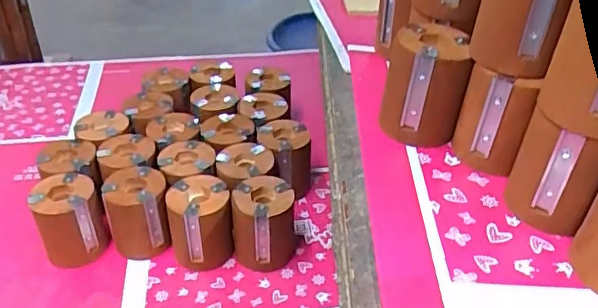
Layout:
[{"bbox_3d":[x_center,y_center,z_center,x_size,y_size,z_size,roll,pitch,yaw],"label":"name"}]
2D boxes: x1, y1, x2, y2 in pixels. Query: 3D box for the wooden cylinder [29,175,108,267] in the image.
[{"bbox_3d":[-0.299,0.088,0.729,0.082,0.099,0.072,-12,39,-18],"label":"wooden cylinder"}]

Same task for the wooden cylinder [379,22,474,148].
[{"bbox_3d":[0.124,-0.071,0.564,0.073,0.103,0.081,5,36,2],"label":"wooden cylinder"}]

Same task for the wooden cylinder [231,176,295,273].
[{"bbox_3d":[-0.045,0.093,0.732,0.077,0.099,0.075,2,37,-1],"label":"wooden cylinder"}]

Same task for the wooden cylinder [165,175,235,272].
[{"bbox_3d":[-0.131,0.091,0.734,0.078,0.100,0.080,-9,38,-15],"label":"wooden cylinder"}]

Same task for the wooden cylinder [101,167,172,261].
[{"bbox_3d":[-0.215,0.080,0.747,0.079,0.097,0.079,-5,38,-10],"label":"wooden cylinder"}]

